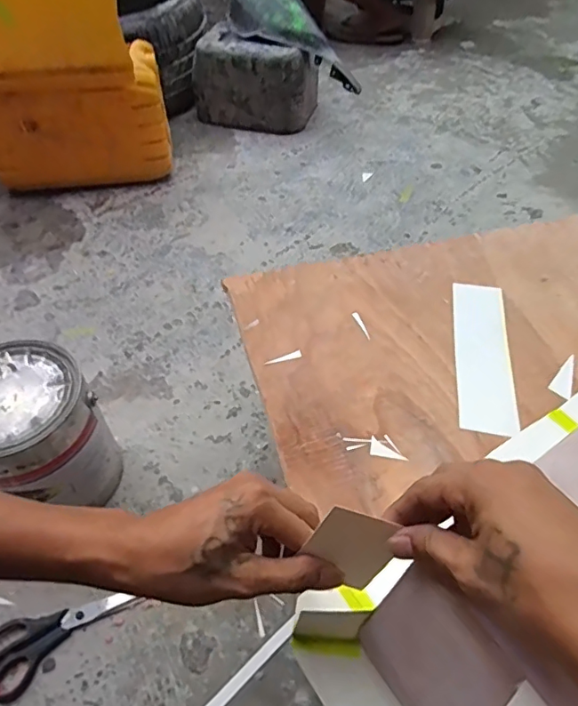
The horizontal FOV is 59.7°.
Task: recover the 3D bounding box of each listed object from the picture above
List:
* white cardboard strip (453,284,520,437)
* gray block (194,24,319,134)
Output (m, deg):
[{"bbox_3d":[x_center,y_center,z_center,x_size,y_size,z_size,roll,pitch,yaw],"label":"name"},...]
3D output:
[{"bbox_3d":[0.220,-0.001,0.571,0.058,0.004,0.221,6,49,8],"label":"white cardboard strip"},{"bbox_3d":[-0.092,-0.748,1.384,0.319,0.198,0.194,8,51,7],"label":"gray block"}]

